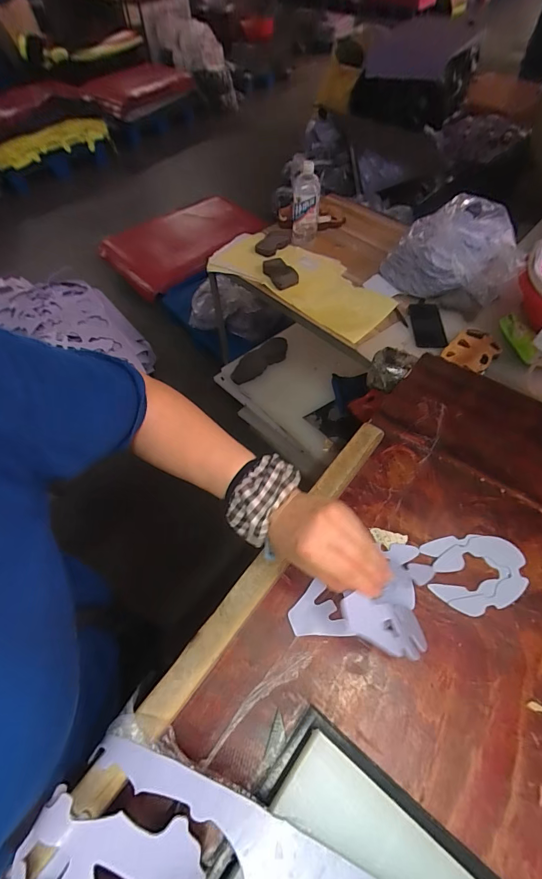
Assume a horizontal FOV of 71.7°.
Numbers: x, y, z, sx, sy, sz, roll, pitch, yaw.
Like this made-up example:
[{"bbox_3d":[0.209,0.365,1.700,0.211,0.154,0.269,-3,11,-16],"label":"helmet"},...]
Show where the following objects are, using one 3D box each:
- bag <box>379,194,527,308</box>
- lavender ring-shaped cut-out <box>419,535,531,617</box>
[{"bbox_3d":[0.488,-0.496,1.007,0.322,0.180,0.219,29,62,19],"label":"bag"},{"bbox_3d":[0.244,0.158,0.446,0.111,0.005,0.086,-3,57,-1],"label":"lavender ring-shaped cut-out"}]

